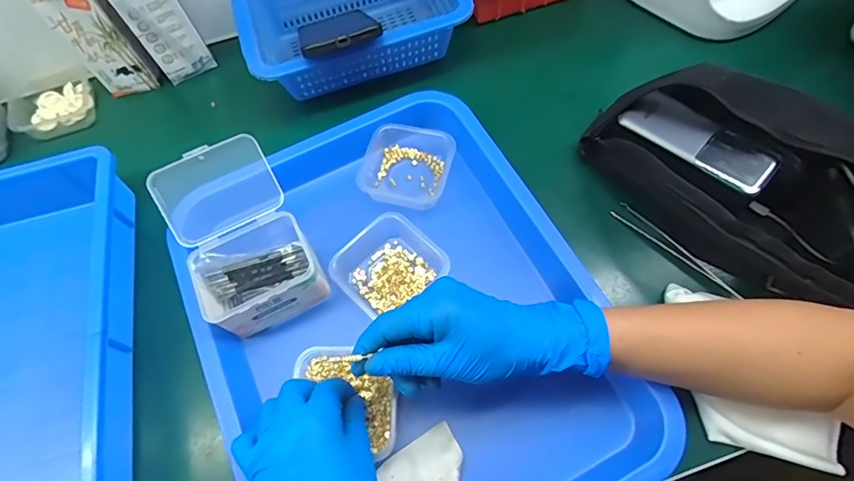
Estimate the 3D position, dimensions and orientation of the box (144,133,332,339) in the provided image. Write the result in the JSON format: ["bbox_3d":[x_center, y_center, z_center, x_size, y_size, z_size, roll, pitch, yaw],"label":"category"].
[{"bbox_3d":[-0.155,-0.002,0.402,0.093,0.094,0.137,-28,66,-10],"label":"box"}]

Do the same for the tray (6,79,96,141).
[{"bbox_3d":[-0.412,-0.148,0.530,0.080,0.027,0.066,-24,65,-8],"label":"tray"}]

